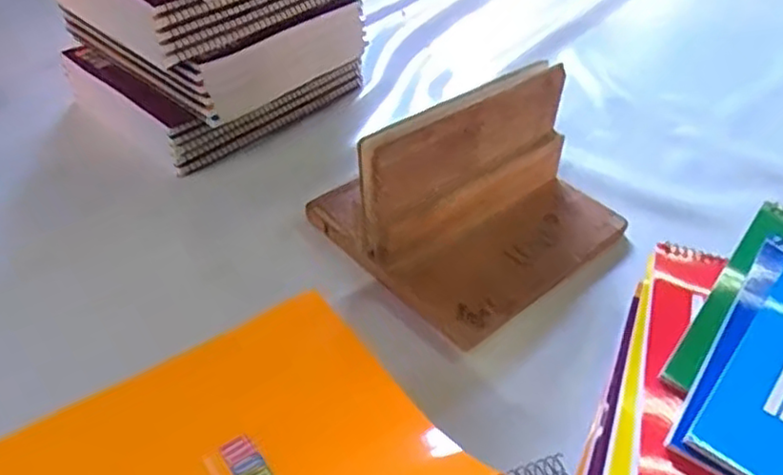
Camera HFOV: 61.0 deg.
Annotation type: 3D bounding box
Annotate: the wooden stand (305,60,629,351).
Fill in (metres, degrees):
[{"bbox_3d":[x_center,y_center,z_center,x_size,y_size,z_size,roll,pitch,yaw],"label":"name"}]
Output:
[{"bbox_3d":[0.062,-0.052,0.553,0.221,0.125,0.200,-31,51,-27],"label":"wooden stand"}]

